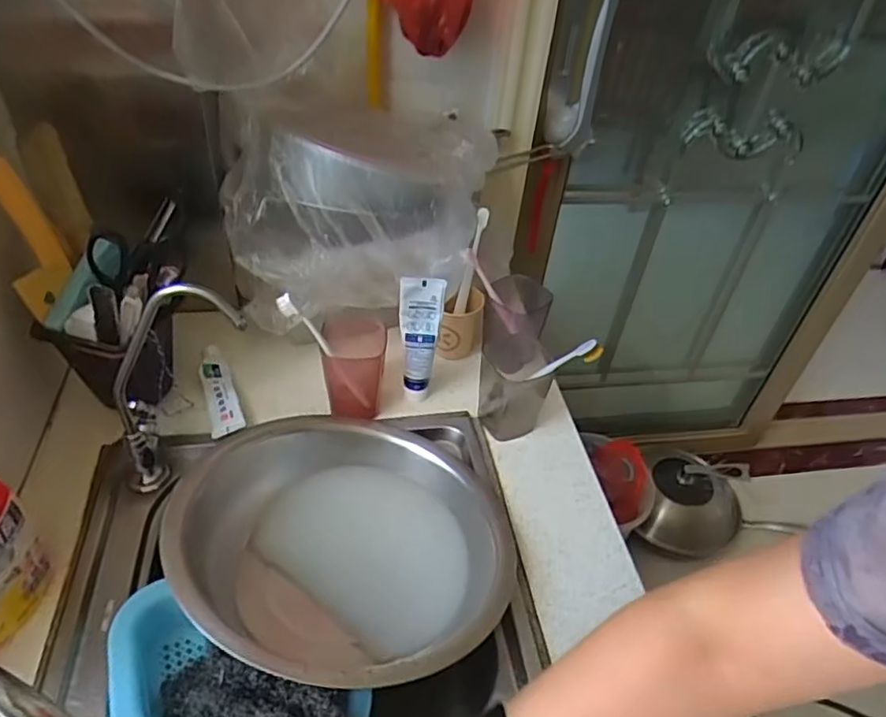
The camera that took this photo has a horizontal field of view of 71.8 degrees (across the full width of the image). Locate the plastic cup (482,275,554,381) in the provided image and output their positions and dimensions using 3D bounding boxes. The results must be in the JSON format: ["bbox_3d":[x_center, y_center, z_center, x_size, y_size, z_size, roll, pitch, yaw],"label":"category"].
[{"bbox_3d":[0.093,-0.042,0.795,0.077,0.102,0.097,3,41,-2],"label":"plastic cup"}]

